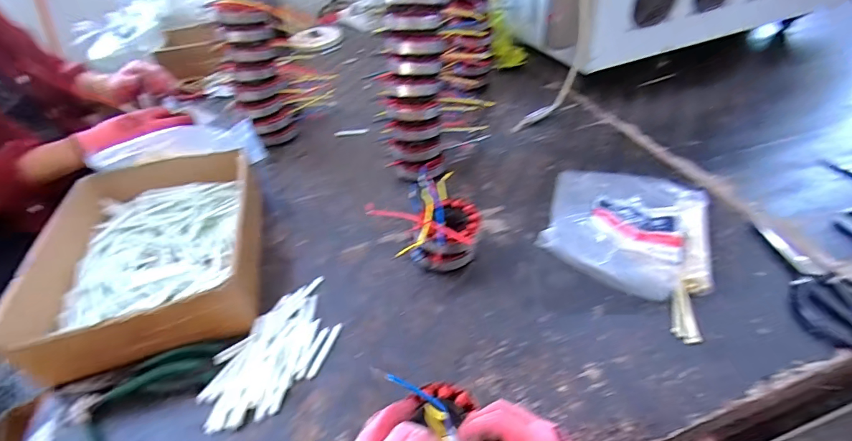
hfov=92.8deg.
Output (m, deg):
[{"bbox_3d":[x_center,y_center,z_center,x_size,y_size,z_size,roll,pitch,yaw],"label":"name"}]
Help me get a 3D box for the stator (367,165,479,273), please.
[{"bbox_3d":[-0.003,0.000,0.578,0.134,0.067,0.197,-16,42,-11],"label":"stator"}]

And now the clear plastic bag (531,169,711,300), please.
[{"bbox_3d":[0.278,-0.006,0.560,0.201,0.054,0.246,12,45,19],"label":"clear plastic bag"}]

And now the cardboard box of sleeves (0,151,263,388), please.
[{"bbox_3d":[-0.359,0.021,0.575,0.234,0.087,0.368,-13,42,-8],"label":"cardboard box of sleeves"}]

